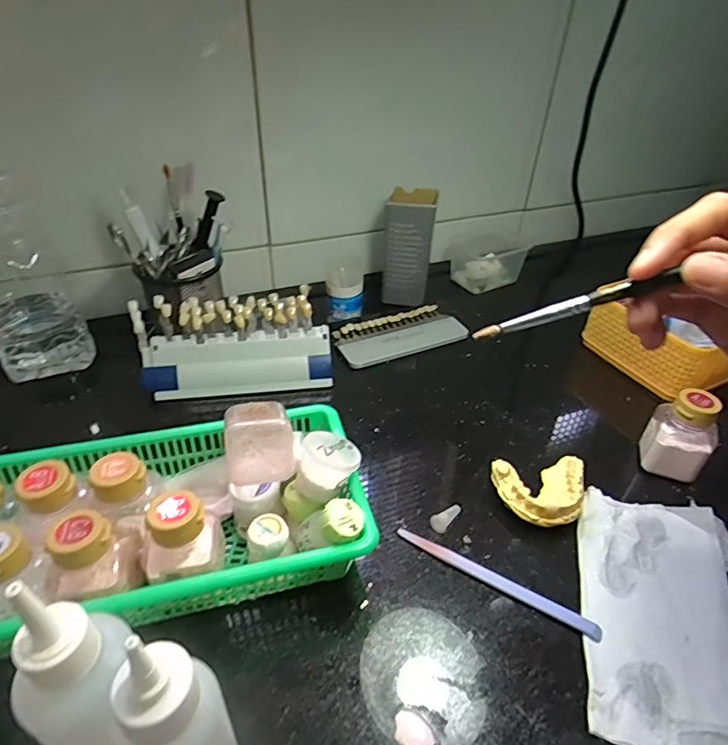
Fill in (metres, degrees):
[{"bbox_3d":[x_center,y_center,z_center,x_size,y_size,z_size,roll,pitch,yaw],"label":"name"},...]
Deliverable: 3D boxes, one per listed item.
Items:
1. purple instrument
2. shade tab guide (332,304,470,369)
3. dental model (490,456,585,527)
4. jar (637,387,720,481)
[{"bbox_3d":[0.086,0.137,0.336,0.138,0.006,0.010,22,41,23],"label":"purple instrument"},{"bbox_3d":[0.039,-0.045,0.563,0.144,0.011,0.070,-14,40,-22],"label":"shade tab guide"},{"bbox_3d":[0.134,0.091,0.380,0.066,0.028,0.053,0,37,-5],"label":"dental model"},{"bbox_3d":[0.255,0.051,0.404,0.046,0.073,0.035,27,45,26],"label":"jar"}]

